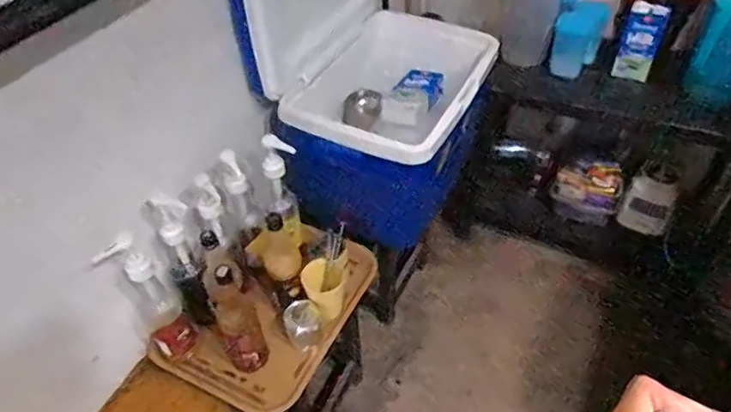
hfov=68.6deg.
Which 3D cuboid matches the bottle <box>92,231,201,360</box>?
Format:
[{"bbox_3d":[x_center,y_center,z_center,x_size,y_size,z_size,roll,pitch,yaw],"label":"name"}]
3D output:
[{"bbox_3d":[-0.389,0.167,0.971,0.094,0.267,0.093,-26,49,-21],"label":"bottle"}]

